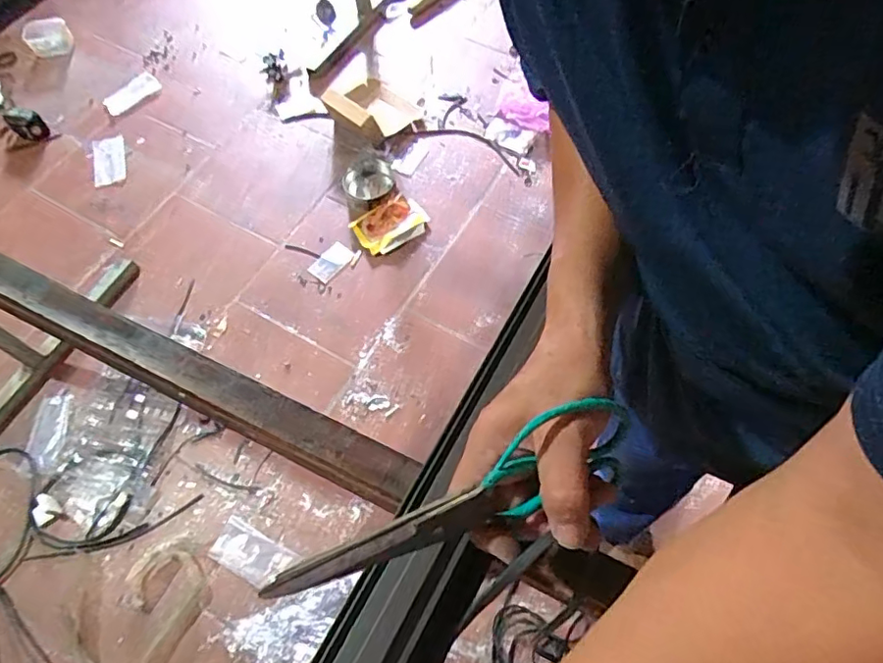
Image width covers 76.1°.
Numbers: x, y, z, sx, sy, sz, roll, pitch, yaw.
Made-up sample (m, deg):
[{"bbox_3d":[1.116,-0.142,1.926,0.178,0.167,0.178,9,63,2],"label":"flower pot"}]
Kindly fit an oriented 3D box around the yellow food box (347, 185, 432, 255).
[{"bbox_3d":[-0.147,-0.307,1.579,0.195,0.033,0.151,-33,66,-15],"label":"yellow food box"}]

